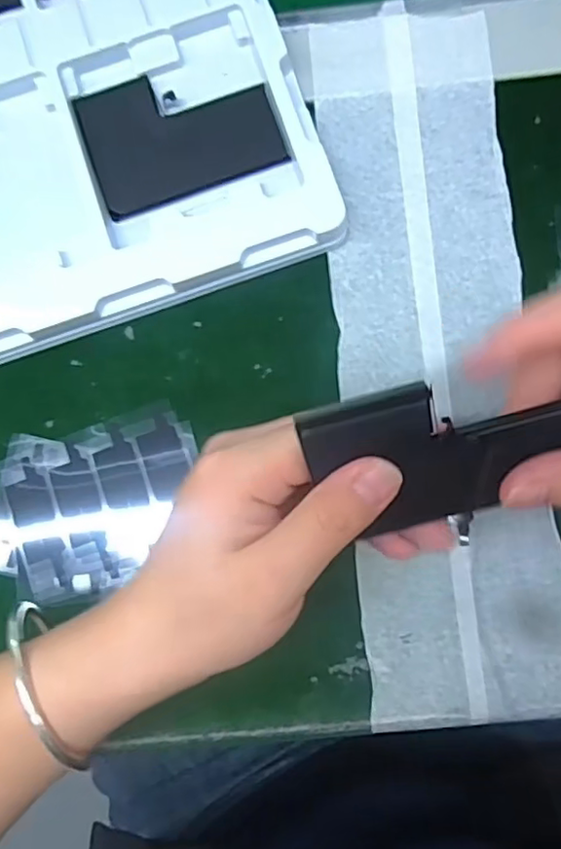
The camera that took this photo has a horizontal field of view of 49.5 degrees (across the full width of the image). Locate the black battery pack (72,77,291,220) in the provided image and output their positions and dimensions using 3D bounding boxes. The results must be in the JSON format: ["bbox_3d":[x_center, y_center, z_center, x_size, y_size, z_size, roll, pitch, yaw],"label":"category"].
[{"bbox_3d":[-0.047,-0.141,0.294,0.089,0.008,0.064,-19,83,0],"label":"black battery pack"}]

